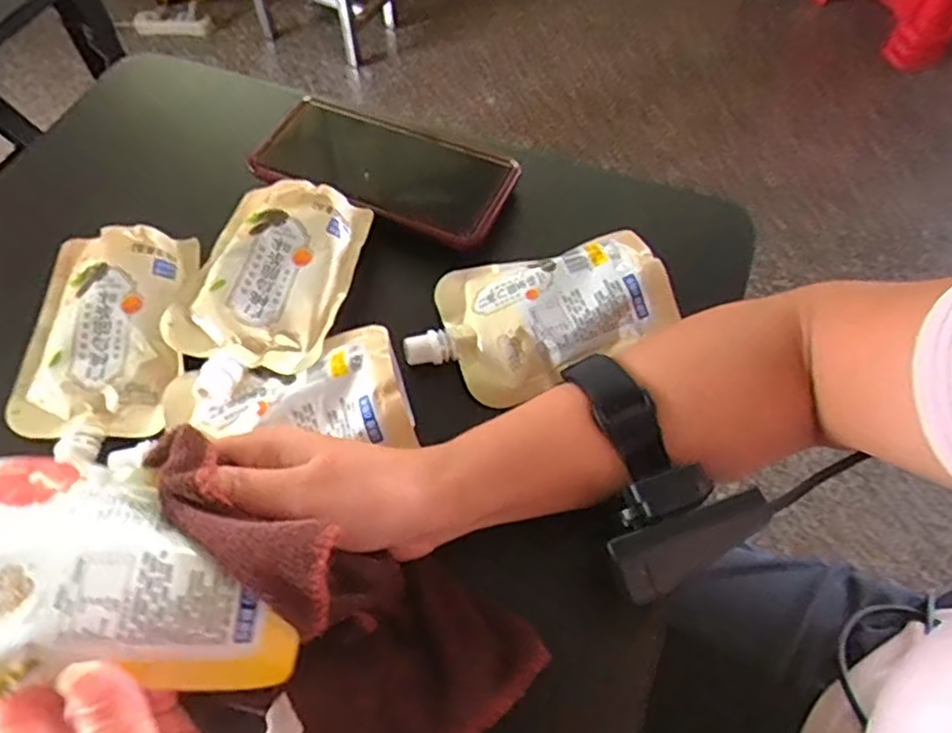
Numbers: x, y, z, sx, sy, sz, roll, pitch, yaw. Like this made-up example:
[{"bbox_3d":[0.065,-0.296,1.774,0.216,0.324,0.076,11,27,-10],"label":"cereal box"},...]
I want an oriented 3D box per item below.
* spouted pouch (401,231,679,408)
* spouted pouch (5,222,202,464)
[{"bbox_3d":[0.033,-0.035,0.391,0.143,0.031,0.088,-21,62,-12],"label":"spouted pouch"},{"bbox_3d":[-0.212,-0.017,0.386,0.087,0.027,0.138,-1,60,-1],"label":"spouted pouch"}]

